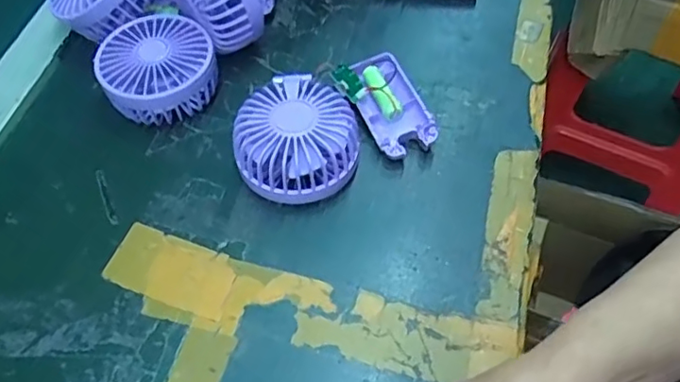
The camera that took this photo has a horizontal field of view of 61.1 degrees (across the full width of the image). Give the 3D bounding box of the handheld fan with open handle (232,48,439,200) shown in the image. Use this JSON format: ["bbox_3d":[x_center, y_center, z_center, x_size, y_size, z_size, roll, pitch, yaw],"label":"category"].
[{"bbox_3d":[-0.007,-0.050,0.412,0.142,0.045,0.092,-25,60,-15],"label":"handheld fan with open handle"}]

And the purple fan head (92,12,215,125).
[{"bbox_3d":[-0.139,-0.091,0.445,0.083,0.042,0.083,0,57,1],"label":"purple fan head"}]

